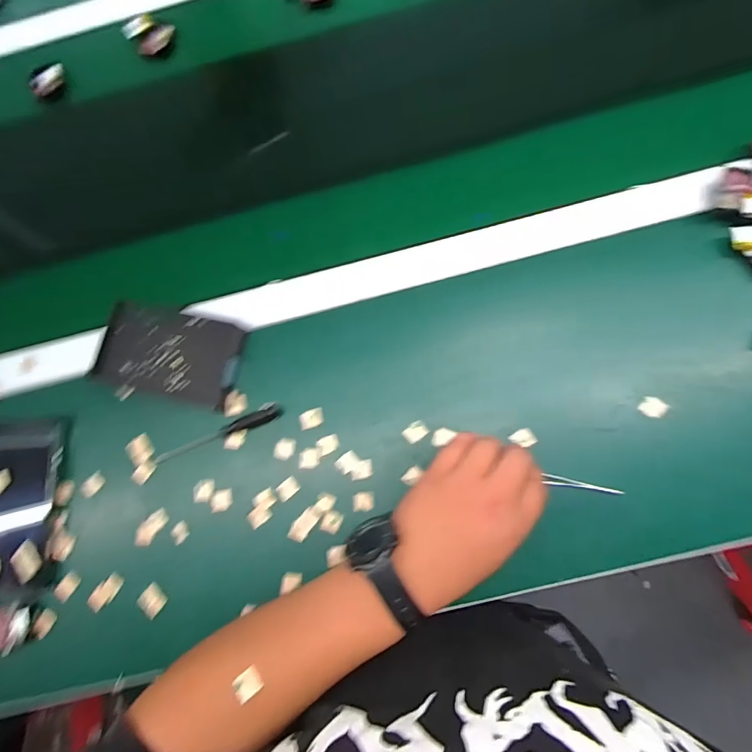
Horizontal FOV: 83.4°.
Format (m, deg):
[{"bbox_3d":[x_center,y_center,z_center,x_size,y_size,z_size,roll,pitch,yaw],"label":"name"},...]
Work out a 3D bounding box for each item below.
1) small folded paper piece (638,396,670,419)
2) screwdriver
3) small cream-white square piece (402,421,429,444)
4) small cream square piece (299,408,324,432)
[{"bbox_3d":[0.254,0.029,0.387,0.022,0.004,0.019,34,84,10],"label":"small folded paper piece"},{"bbox_3d":[-0.157,0.060,0.412,0.134,0.014,0.017,-26,78,0],"label":"screwdriver"},{"bbox_3d":[0.038,0.054,0.403,0.022,0.007,0.017,-40,82,0],"label":"small cream-white square piece"},{"bbox_3d":[-0.063,0.042,0.411,0.023,0.004,0.018,-16,78,2],"label":"small cream square piece"}]

